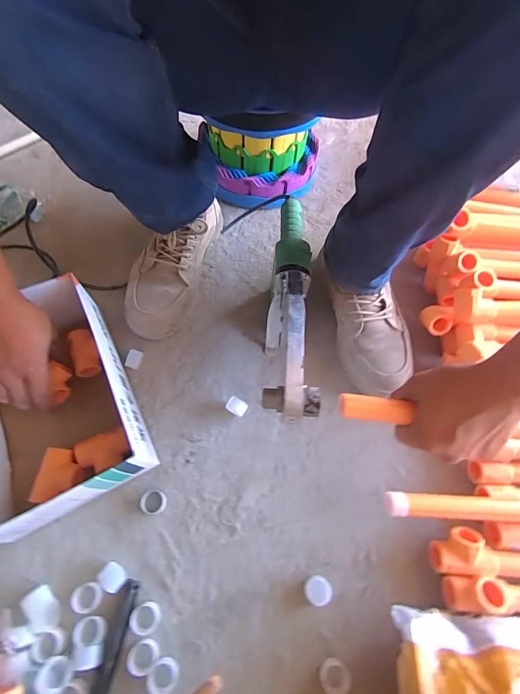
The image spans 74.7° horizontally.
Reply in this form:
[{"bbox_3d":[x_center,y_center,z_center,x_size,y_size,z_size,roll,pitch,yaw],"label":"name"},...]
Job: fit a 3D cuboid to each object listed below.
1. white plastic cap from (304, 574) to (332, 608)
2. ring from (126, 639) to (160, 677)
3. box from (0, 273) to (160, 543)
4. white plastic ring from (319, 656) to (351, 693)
[{"bbox_3d":[0.070,0.290,0.407,0.031,0.016,0.029,1,65,-2],"label":"white plastic cap"},{"bbox_3d":[-0.128,0.339,0.373,0.032,0.009,0.030,1,65,-2],"label":"ring"},{"bbox_3d":[-0.278,0.070,0.444,0.192,0.108,0.275,-24,68,-13],"label":"box"},{"bbox_3d":[0.083,0.363,0.375,0.033,0.004,0.031,-6,54,8],"label":"white plastic ring"}]

